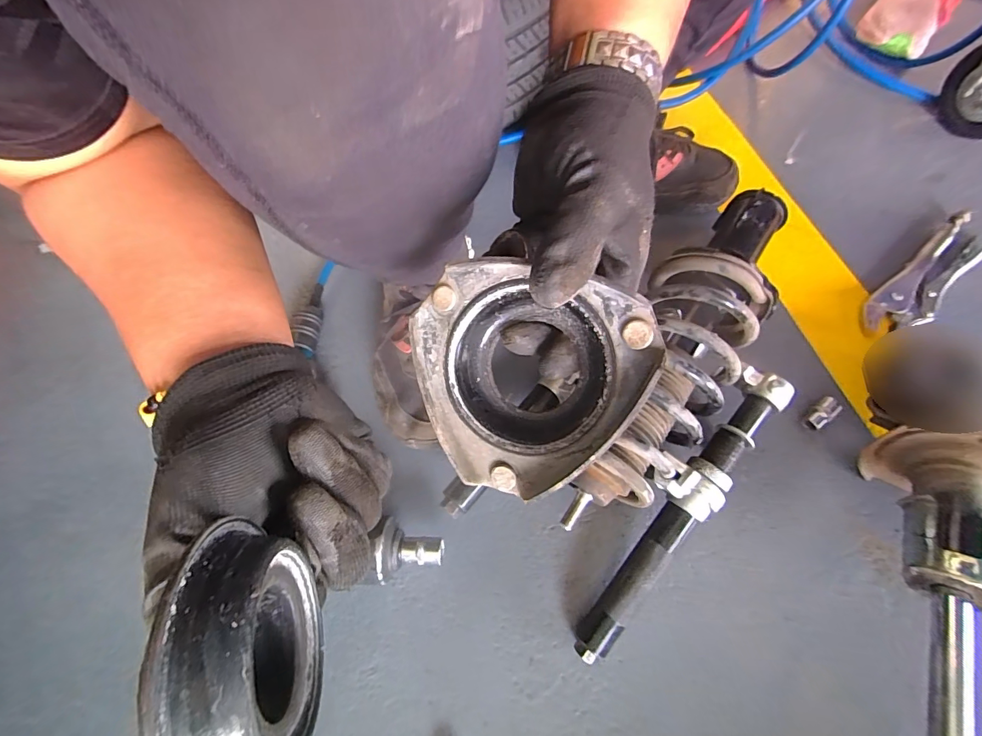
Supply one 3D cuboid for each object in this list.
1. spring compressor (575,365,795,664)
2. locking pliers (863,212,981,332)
[{"bbox_3d":[0.178,0.133,0.413,0.056,0.043,0.319,35,85,16],"label":"spring compressor"},{"bbox_3d":[0.549,-0.112,0.545,0.225,0.033,0.061,-38,68,-13],"label":"locking pliers"}]

